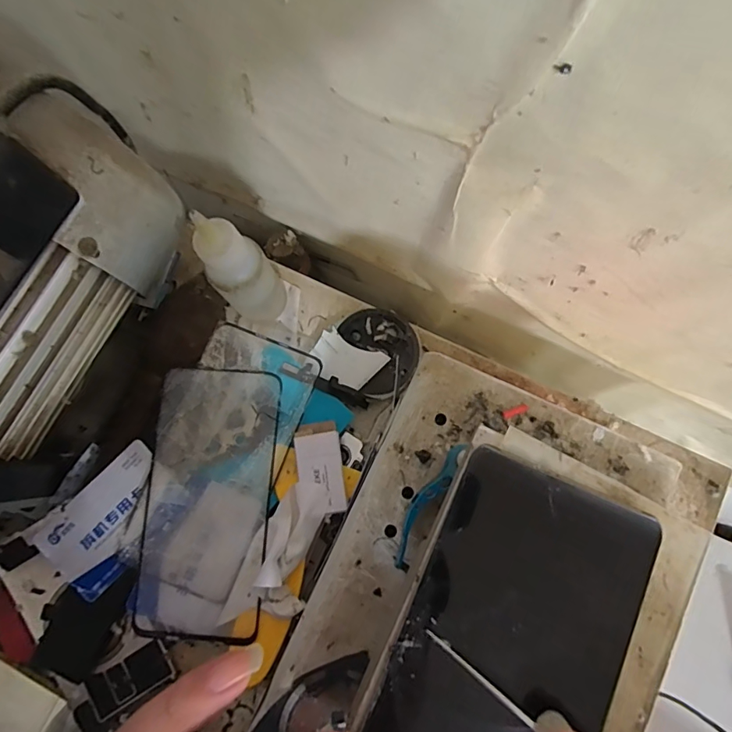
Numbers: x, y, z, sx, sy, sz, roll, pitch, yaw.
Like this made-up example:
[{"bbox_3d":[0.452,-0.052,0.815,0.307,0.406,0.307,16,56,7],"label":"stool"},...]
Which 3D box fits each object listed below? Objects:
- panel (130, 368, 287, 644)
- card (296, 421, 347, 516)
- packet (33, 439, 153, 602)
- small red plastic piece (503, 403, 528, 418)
[{"bbox_3d":[-0.094,0.081,0.279,0.074,0.007,0.156,5,83,-1],"label":"panel"},{"bbox_3d":[-0.027,0.061,0.279,0.028,0.009,0.052,-7,79,-2],"label":"card"},{"bbox_3d":[-0.153,0.094,0.280,0.084,0.009,0.054,-44,82,-8],"label":"packet"},{"bbox_3d":[0.074,0.022,0.228,0.013,0.004,0.004,-22,80,-5],"label":"small red plastic piece"}]

